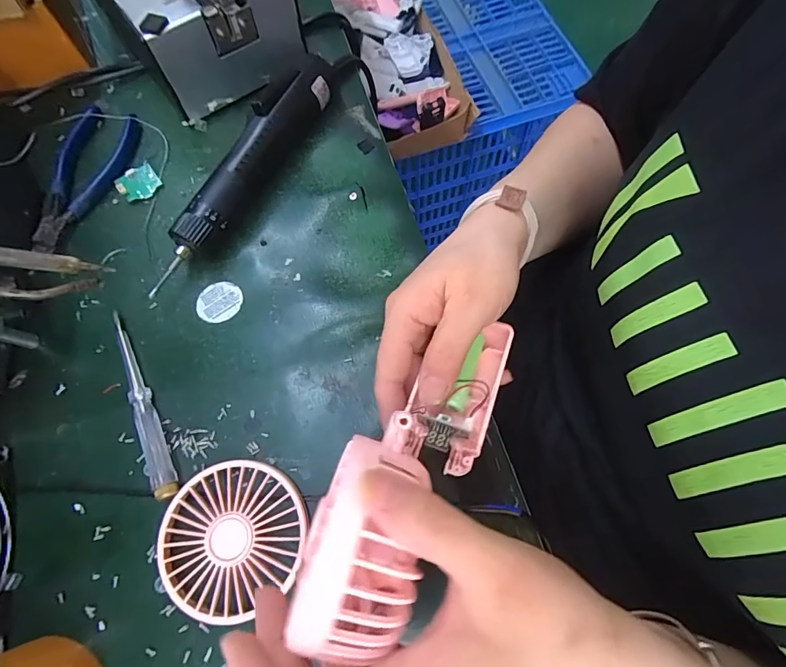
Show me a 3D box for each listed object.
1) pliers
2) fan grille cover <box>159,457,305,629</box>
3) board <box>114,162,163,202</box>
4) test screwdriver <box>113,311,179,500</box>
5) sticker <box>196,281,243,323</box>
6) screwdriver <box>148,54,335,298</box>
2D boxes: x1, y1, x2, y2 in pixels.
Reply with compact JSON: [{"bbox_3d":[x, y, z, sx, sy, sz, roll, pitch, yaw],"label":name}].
[{"bbox_3d":[-0.252,-0.129,0.351,0.057,0.018,0.138,6,70,3],"label":"pliers"},{"bbox_3d":[-0.097,0.124,0.260,0.084,0.015,0.086,11,70,5],"label":"fan grille cover"},{"bbox_3d":[-0.207,-0.123,0.347,0.031,0.004,0.024,-27,102,-15],"label":"board"},{"bbox_3d":[-0.170,0.045,0.289,0.015,0.012,0.135,-25,72,-8],"label":"test screwdriver"},{"bbox_3d":[-0.130,-0.024,0.320,0.033,0.004,0.034,-1,67,2],"label":"sticker"},{"bbox_3d":[-0.111,-0.136,0.338,0.030,0.042,0.229,27,73,10],"label":"screwdriver"}]

